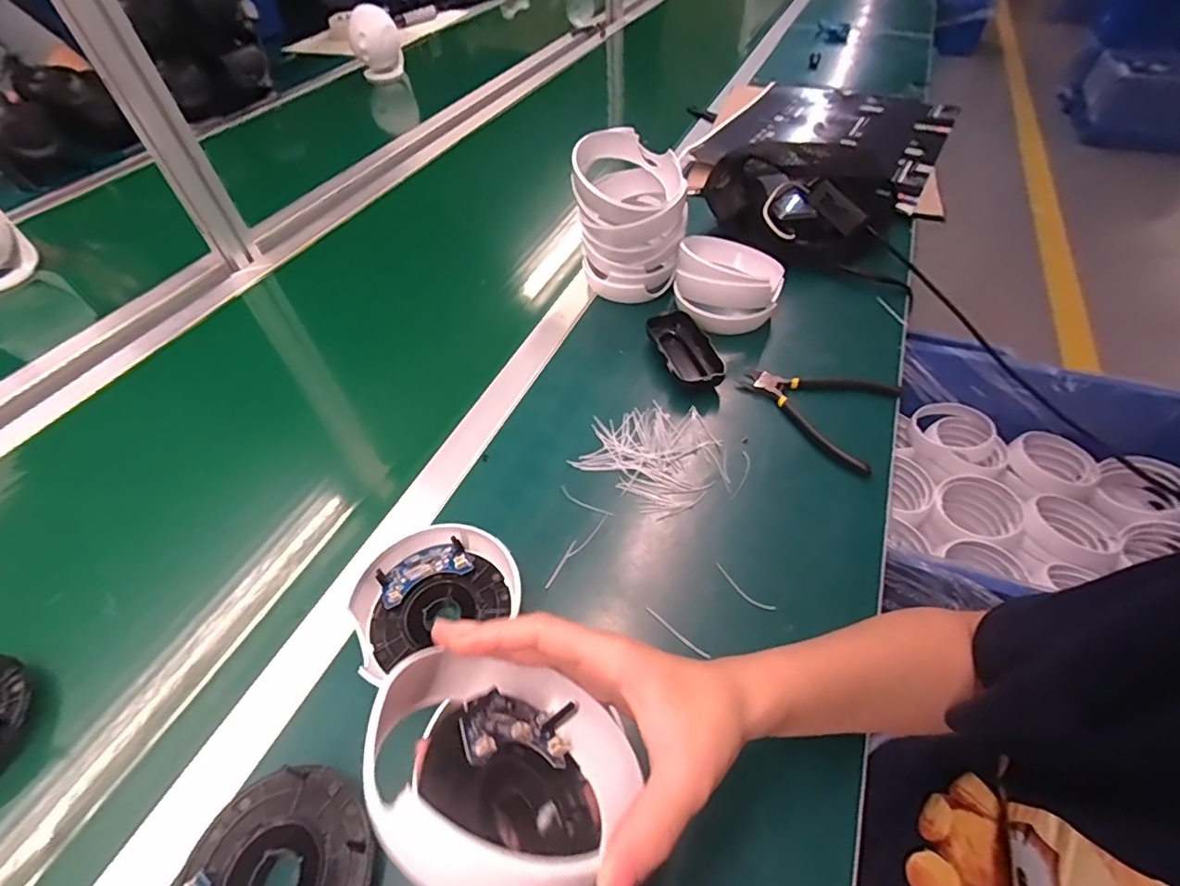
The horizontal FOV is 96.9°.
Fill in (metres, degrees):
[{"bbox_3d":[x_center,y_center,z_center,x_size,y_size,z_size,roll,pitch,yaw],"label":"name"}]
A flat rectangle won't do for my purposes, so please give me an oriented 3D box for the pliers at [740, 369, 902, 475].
[{"bbox_3d":[0.213,-0.041,0.502,0.135,0.009,0.117,24,55,21],"label":"pliers"}]

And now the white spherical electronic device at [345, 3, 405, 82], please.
[{"bbox_3d":[-0.513,-0.952,1.252,0.111,0.129,0.107,-17,51,-12],"label":"white spherical electronic device"}]

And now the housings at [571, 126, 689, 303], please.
[{"bbox_3d":[0.048,-0.254,0.595,0.118,0.148,0.129,2,50,4],"label":"housings"}]

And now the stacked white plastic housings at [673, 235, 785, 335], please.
[{"bbox_3d":[0.156,-0.188,0.587,0.111,0.070,0.119,12,51,13],"label":"stacked white plastic housings"}]

